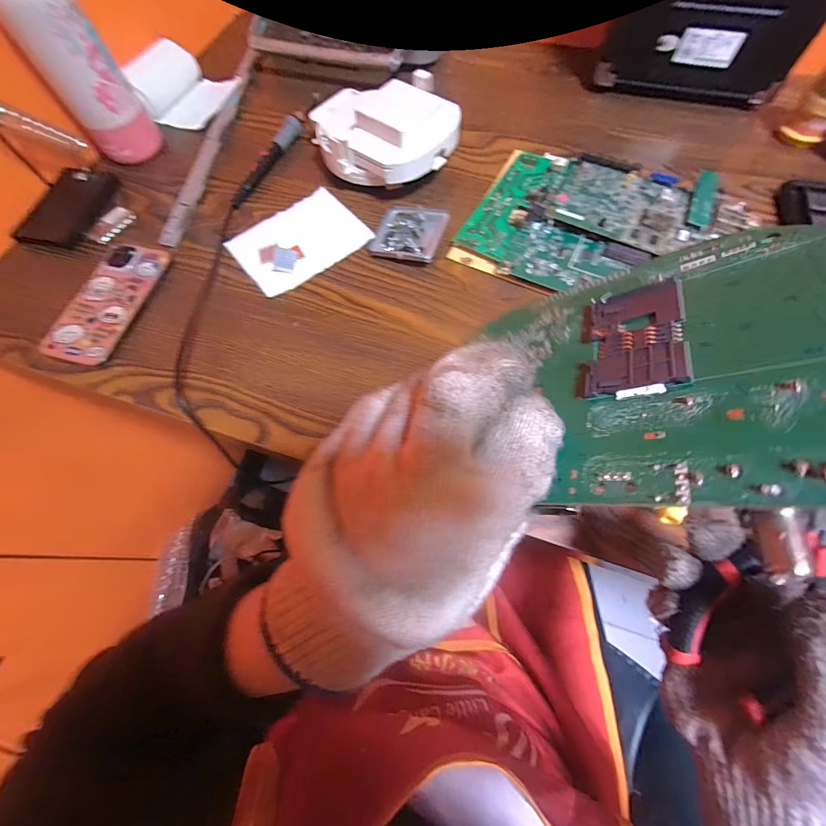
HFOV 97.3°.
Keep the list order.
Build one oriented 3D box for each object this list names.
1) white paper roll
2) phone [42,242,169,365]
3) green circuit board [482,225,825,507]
[{"bbox_3d":[-0.300,-0.434,0.478,0.094,0.047,0.112,16,69,9],"label":"white paper roll"},{"bbox_3d":[-0.307,-0.114,0.368,0.064,0.017,0.144,11,68,7],"label":"phone"},{"bbox_3d":[0.082,-0.019,0.129,0.108,0.004,0.116,-15,43,36],"label":"green circuit board"}]

